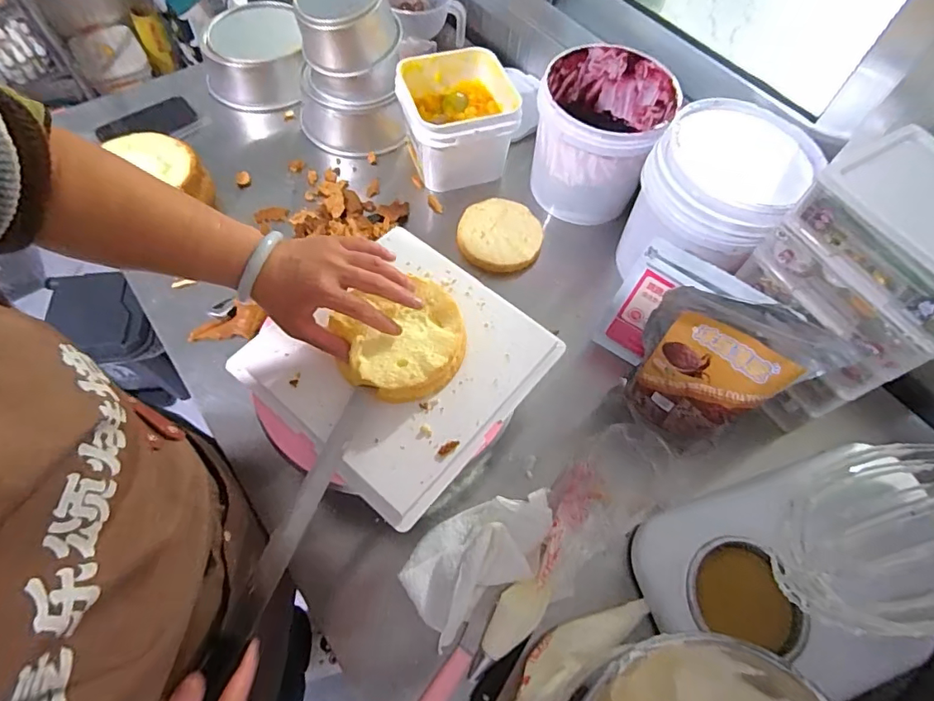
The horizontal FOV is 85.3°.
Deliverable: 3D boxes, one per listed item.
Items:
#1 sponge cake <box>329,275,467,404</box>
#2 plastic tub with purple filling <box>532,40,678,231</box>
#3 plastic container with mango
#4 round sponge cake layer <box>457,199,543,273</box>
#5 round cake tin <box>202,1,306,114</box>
[{"bbox_3d":[-0.067,-0.013,0.530,0.129,0.040,0.127,2,62,-3],"label":"sponge cake"},{"bbox_3d":[0.202,-0.335,0.802,0.182,0.181,0.191,2,62,-3],"label":"plastic tub with purple filling"},{"bbox_3d":[-0.017,-0.373,0.836,0.179,0.133,0.172,-11,63,-9],"label":"plastic container with mango"},{"bbox_3d":[0.051,-0.183,0.806,0.127,0.030,0.121,2,62,-3],"label":"round sponge cake layer"},{"bbox_3d":[-0.387,-0.541,0.931,0.176,0.086,0.200,-10,63,-9],"label":"round cake tin"}]

